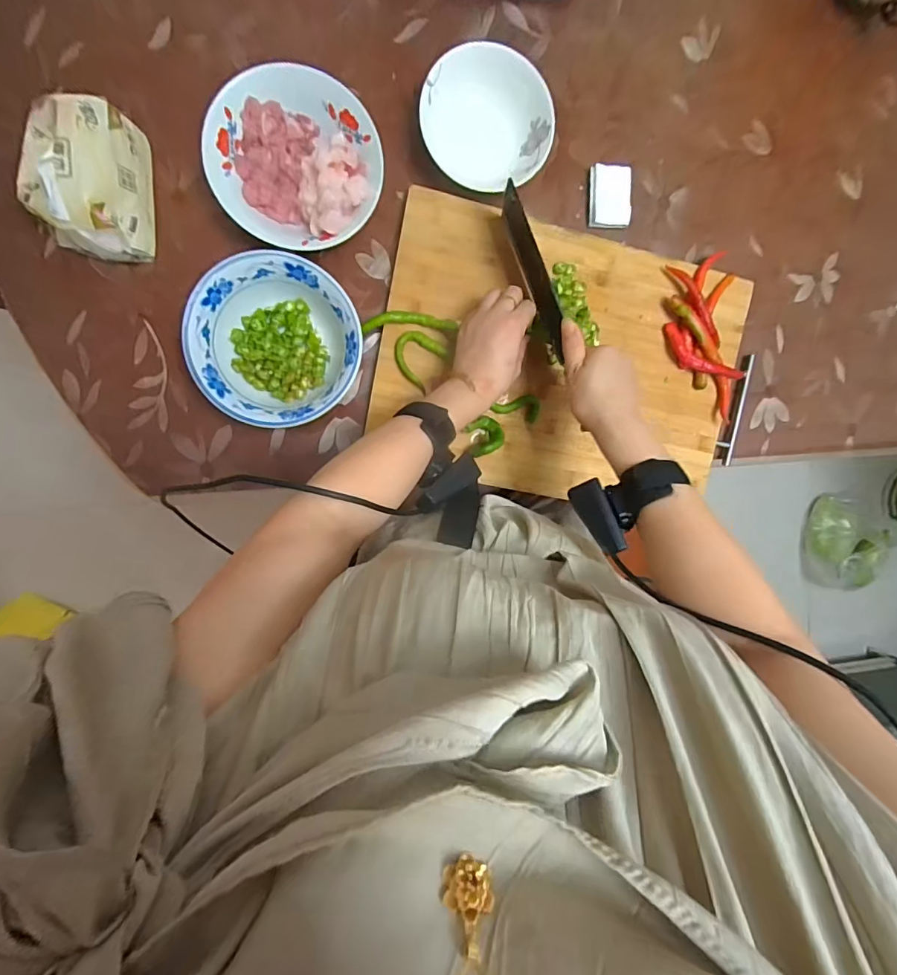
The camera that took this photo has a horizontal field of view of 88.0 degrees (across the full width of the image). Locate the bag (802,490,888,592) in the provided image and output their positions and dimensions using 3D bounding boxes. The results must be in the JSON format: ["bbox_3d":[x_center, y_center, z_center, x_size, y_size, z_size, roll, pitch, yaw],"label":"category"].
[{"bbox_3d":[1.188,0.175,1.387,0.163,0.184,0.272,11,95,-9],"label":"bag"}]

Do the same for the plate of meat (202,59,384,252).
[{"bbox_3d":[-0.160,-0.343,0.504,0.169,0.063,0.169,-1,96,-6],"label":"plate of meat"}]

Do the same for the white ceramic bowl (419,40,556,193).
[{"bbox_3d":[0.041,-0.405,0.523,0.135,0.051,0.136,-1,96,-6],"label":"white ceramic bowl"}]

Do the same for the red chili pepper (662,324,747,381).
[{"bbox_3d":[0.317,-0.161,0.584,0.119,0.030,0.037,32,92,-8],"label":"red chili pepper"}]

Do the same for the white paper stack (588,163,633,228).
[{"bbox_3d":[0.197,-0.354,0.565,0.051,0.014,0.070,1,96,-6],"label":"white paper stack"}]

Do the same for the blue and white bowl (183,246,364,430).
[{"bbox_3d":[-0.188,-0.159,0.522,0.175,0.064,0.174,-1,96,-6],"label":"blue and white bowl"}]

